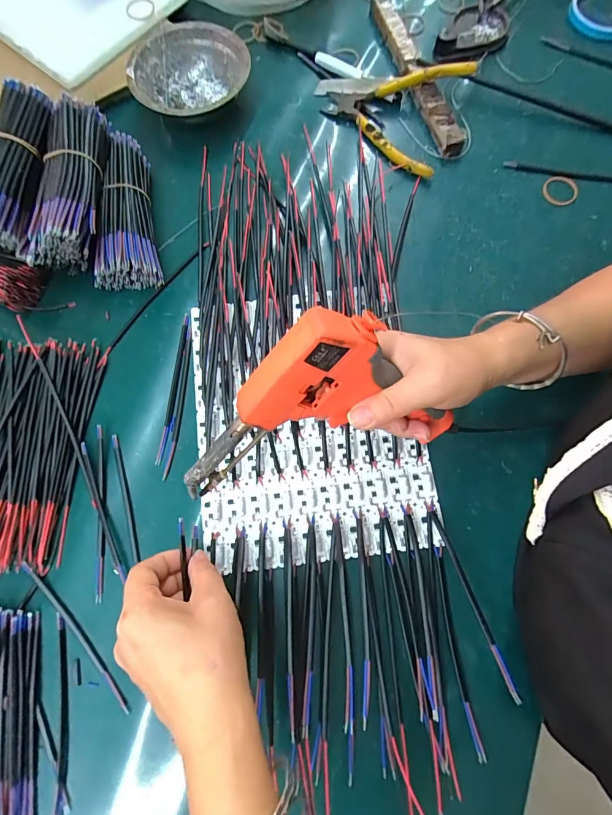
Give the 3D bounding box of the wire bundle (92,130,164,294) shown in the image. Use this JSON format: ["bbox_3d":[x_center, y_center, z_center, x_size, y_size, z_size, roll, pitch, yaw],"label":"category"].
[{"bbox_3d":[-0.181,-0.189,0.390,0.059,0.043,0.142,-11,75,-3],"label":"wire bundle"}]

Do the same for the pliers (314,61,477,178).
[{"bbox_3d":[0.086,-0.337,0.434,0.159,0.035,0.131,24,77,6],"label":"pliers"}]

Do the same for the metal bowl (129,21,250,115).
[{"bbox_3d":[-0.124,-0.358,0.436,0.125,0.043,0.115,-6,75,-1],"label":"metal bowl"}]

